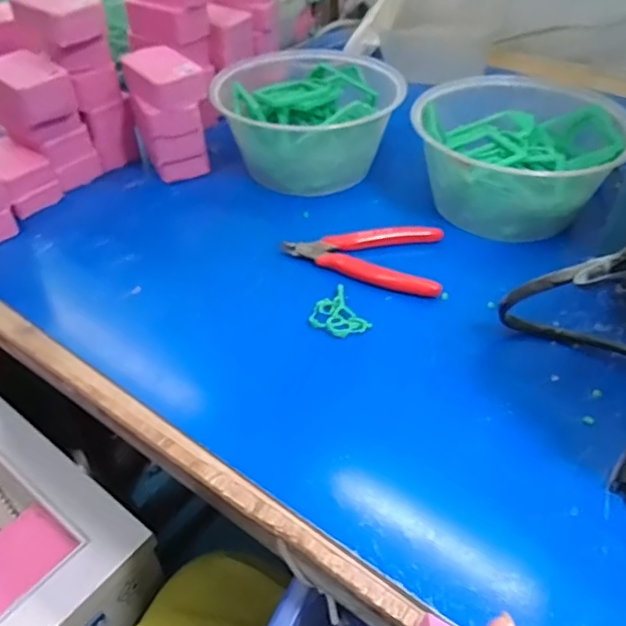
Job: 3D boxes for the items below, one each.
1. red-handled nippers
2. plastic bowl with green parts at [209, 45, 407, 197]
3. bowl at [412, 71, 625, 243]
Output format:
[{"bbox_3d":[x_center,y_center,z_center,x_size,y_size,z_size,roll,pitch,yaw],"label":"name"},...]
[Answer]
[{"bbox_3d":[0.039,-0.049,0.440,0.117,0.008,0.087,6,44,7],"label":"red-handled nippers"},{"bbox_3d":[-0.003,-0.181,0.525,0.151,0.078,0.143,0,43,0],"label":"plastic bowl with green parts"},{"bbox_3d":[0.169,-0.133,0.470,0.173,0.069,0.148,2,44,3],"label":"bowl"}]

